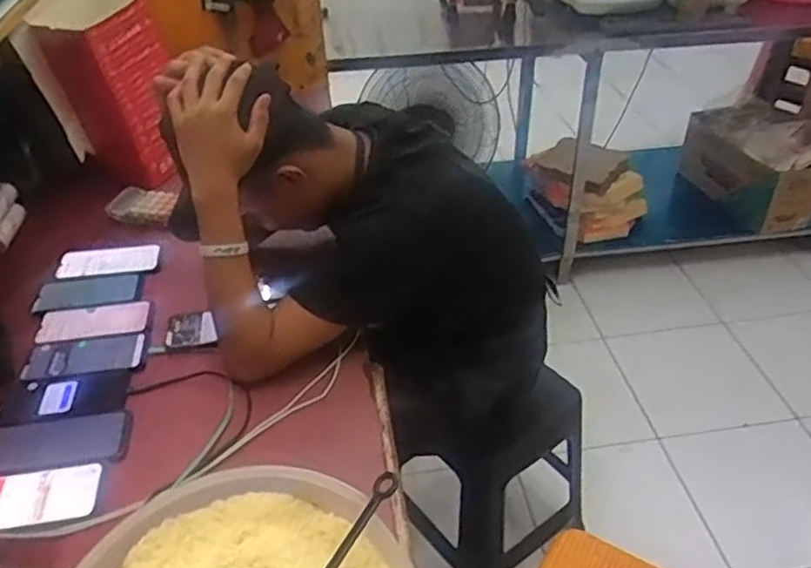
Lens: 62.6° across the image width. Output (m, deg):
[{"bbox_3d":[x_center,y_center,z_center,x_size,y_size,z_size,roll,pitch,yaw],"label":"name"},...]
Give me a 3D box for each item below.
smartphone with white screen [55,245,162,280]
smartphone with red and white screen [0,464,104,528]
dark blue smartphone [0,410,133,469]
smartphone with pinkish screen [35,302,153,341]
[{"bbox_3d":[-0.502,-0.040,1.130,0.166,0.012,0.063,-10,39,-10],"label":"smartphone with white screen"},{"bbox_3d":[-0.435,0.247,0.766,0.158,0.007,0.073,-5,39,-4],"label":"smartphone with red and white screen"},{"bbox_3d":[-0.433,0.196,0.840,0.164,0.014,0.076,-5,39,-3],"label":"dark blue smartphone"},{"bbox_3d":[-0.476,0.061,1.022,0.159,0.012,0.061,-6,39,-5],"label":"smartphone with pinkish screen"}]

